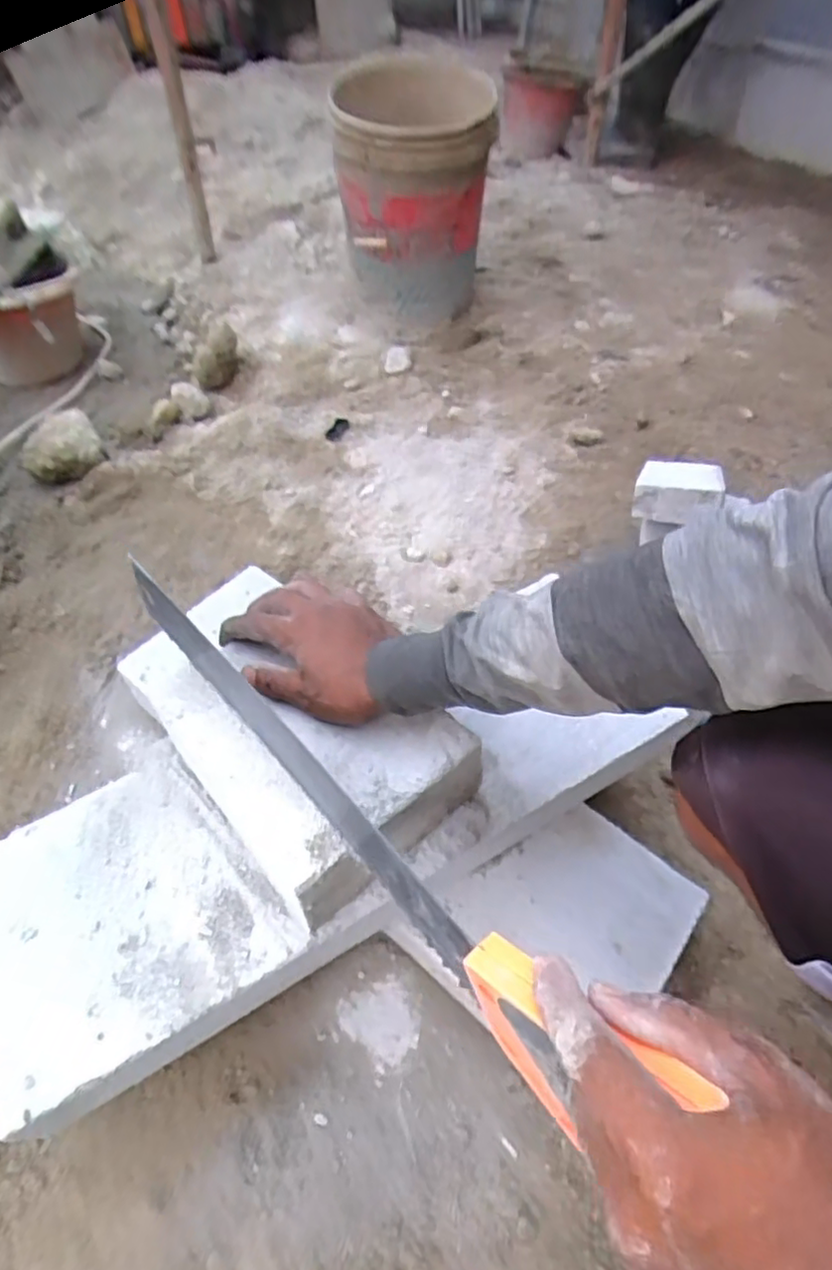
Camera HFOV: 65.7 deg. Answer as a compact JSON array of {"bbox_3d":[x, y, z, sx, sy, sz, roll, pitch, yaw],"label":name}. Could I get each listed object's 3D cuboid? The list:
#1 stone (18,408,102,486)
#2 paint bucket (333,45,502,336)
[{"bbox_3d":[-0.613,-0.323,1.116,0.128,0.074,0.110,-23,53,-16],"label":"stone"},{"bbox_3d":[0.005,-0.880,1.318,0.301,0.393,0.319,0,51,3],"label":"paint bucket"}]

